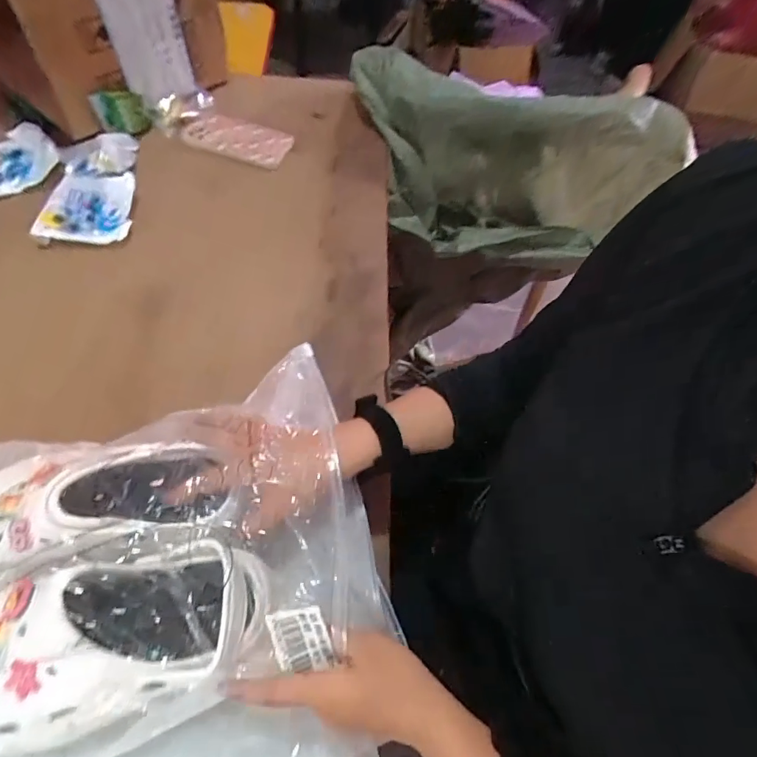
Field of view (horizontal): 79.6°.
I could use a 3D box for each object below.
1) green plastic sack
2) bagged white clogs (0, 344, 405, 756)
[{"bbox_3d":[0.213,-0.365,0.772,0.513,0.211,0.229,4,60,-1],"label":"green plastic sack"},{"bbox_3d":[-0.215,0.205,0.332,0.389,0.116,0.340,-6,61,-7],"label":"bagged white clogs"}]

